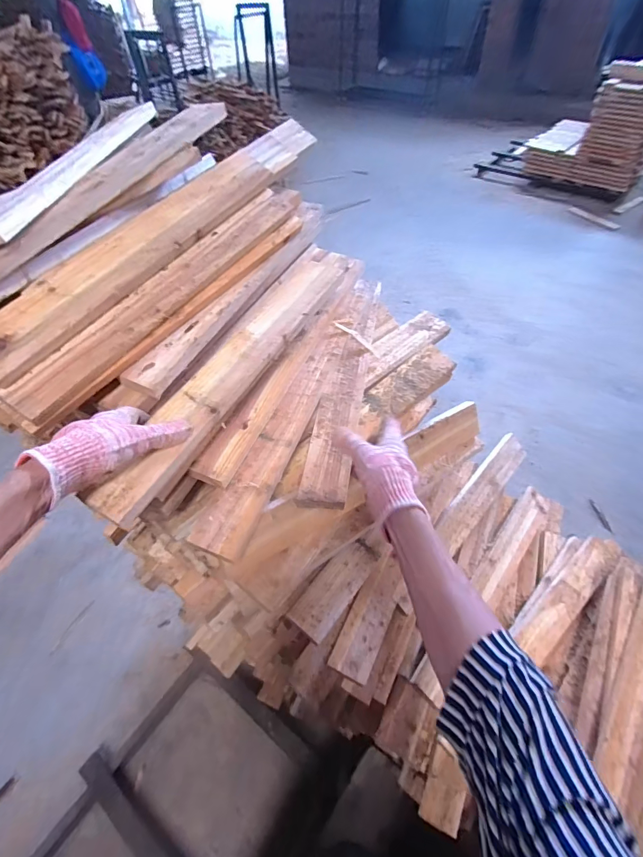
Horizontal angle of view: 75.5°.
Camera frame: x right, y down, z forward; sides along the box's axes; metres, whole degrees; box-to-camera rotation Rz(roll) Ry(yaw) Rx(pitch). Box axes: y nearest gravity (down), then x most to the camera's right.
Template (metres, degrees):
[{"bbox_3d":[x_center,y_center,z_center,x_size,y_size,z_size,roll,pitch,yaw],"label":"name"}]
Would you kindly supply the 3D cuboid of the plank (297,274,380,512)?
[{"bbox_3d":[0.046,-0.092,0.660,0.060,0.034,0.469,8,54,10],"label":"plank"}]

